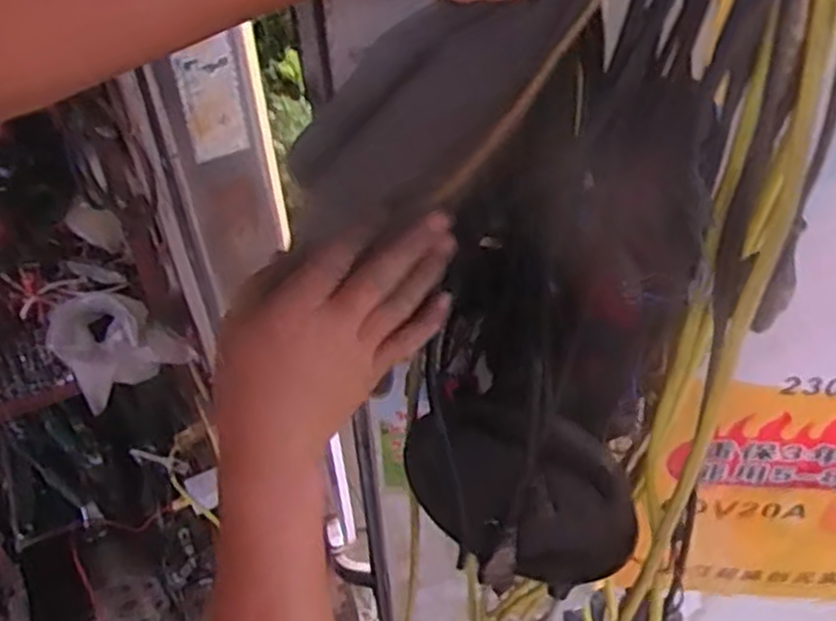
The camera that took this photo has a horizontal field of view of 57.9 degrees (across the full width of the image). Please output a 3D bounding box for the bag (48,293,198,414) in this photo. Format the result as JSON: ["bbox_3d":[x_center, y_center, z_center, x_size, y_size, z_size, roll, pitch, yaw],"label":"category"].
[{"bbox_3d":[-0.393,0.045,1.003,0.155,0.122,0.101,-22,45,-19],"label":"bag"}]

